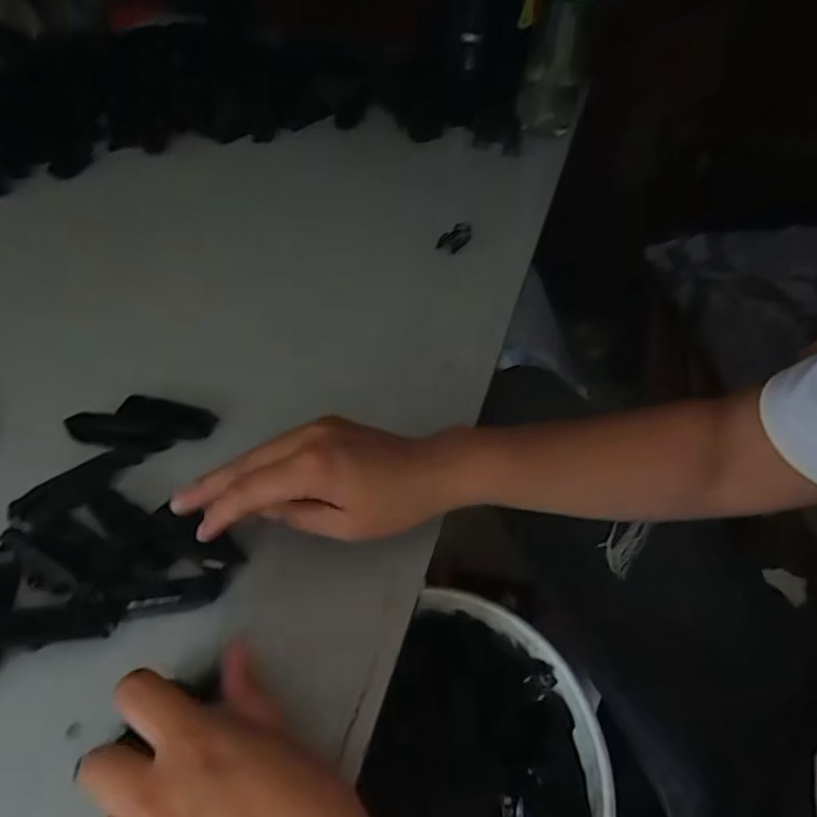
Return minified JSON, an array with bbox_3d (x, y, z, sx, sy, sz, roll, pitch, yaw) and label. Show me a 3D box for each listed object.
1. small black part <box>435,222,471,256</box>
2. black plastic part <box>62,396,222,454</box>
[{"bbox_3d":[0.045,-0.170,0.591,0.019,0.020,0.038,30,52,23],"label":"small black part"},{"bbox_3d":[-0.179,0.009,0.402,0.088,0.018,0.042,3,46,0],"label":"black plastic part"}]

